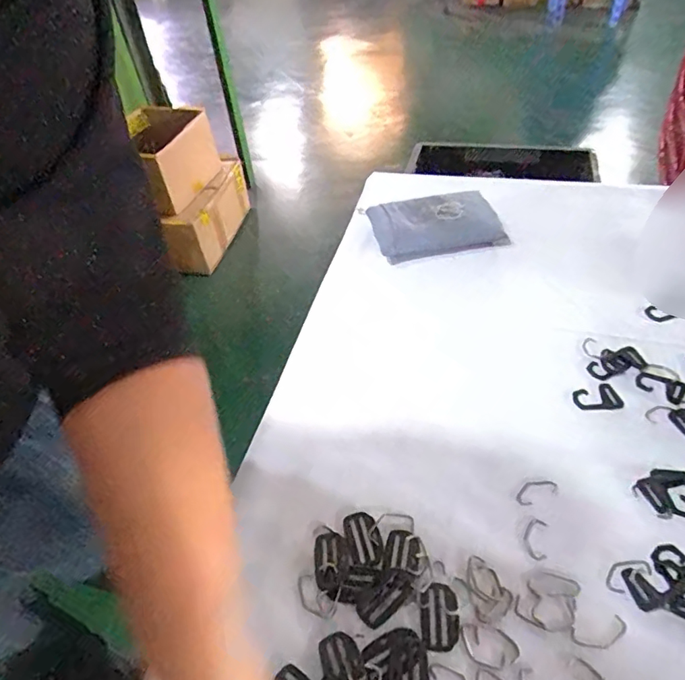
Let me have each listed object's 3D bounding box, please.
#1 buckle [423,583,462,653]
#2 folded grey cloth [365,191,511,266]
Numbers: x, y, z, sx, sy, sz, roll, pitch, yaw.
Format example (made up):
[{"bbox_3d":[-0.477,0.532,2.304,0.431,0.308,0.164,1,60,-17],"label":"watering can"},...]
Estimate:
[{"bbox_3d":[0.072,0.202,0.387,0.026,0.004,0.044,0,45,8],"label":"buckle"},{"bbox_3d":[0.128,-0.160,0.721,0.173,0.035,0.103,-11,44,-3],"label":"folded grey cloth"}]

